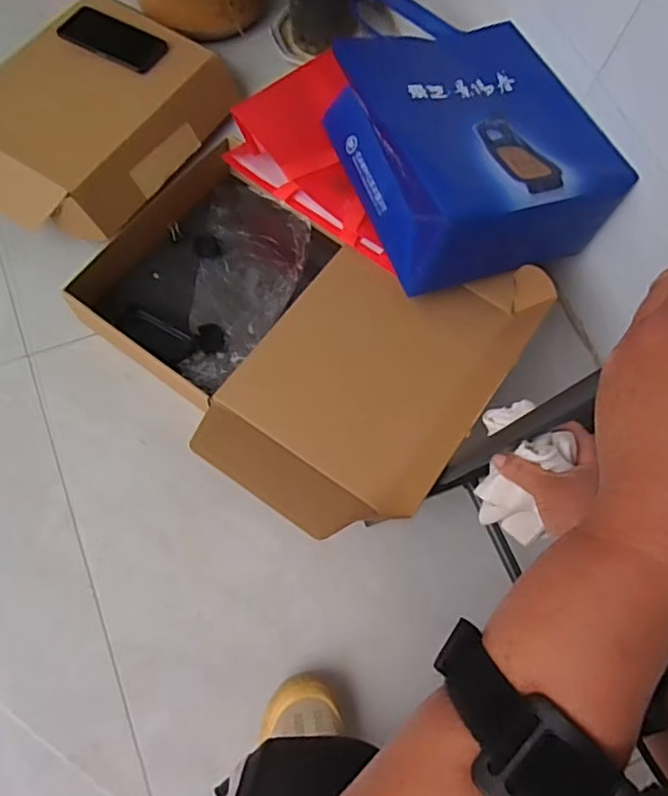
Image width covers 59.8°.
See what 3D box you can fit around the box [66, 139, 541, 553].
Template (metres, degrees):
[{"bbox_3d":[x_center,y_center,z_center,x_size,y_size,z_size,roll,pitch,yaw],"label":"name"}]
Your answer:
[{"bbox_3d":[-0.076,-0.098,0.799,0.569,0.107,0.414,33,70,9],"label":"box"}]

